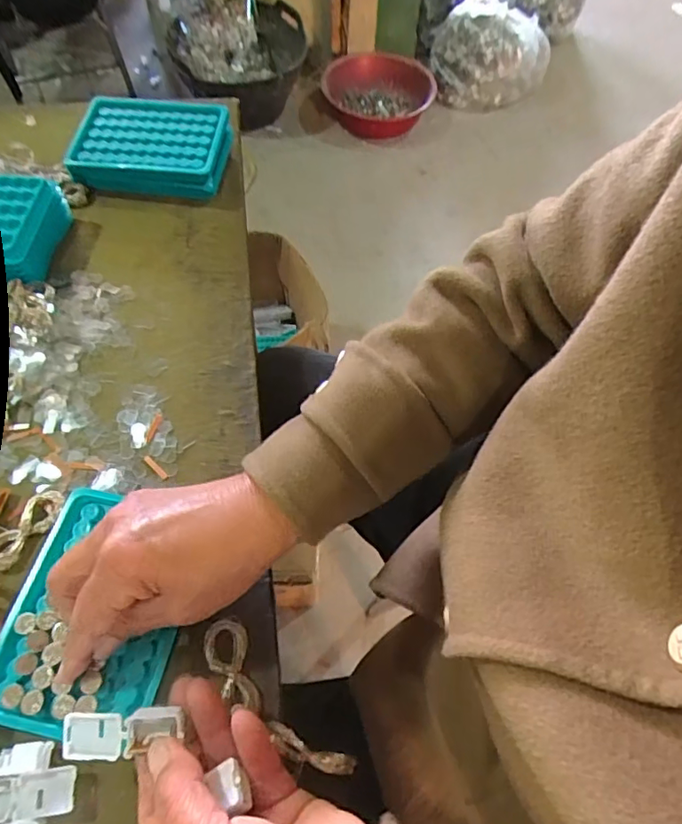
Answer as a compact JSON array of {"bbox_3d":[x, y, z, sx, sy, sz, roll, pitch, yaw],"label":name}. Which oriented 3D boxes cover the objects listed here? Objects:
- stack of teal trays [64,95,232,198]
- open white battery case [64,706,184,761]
[{"bbox_3d":[-0.175,-0.246,0.493,0.129,0.041,0.092,5,59,-1],"label":"stack of teal trays"},{"bbox_3d":[-0.102,0.149,0.248,0.055,0.013,0.020,-9,61,-1],"label":"open white battery case"}]

